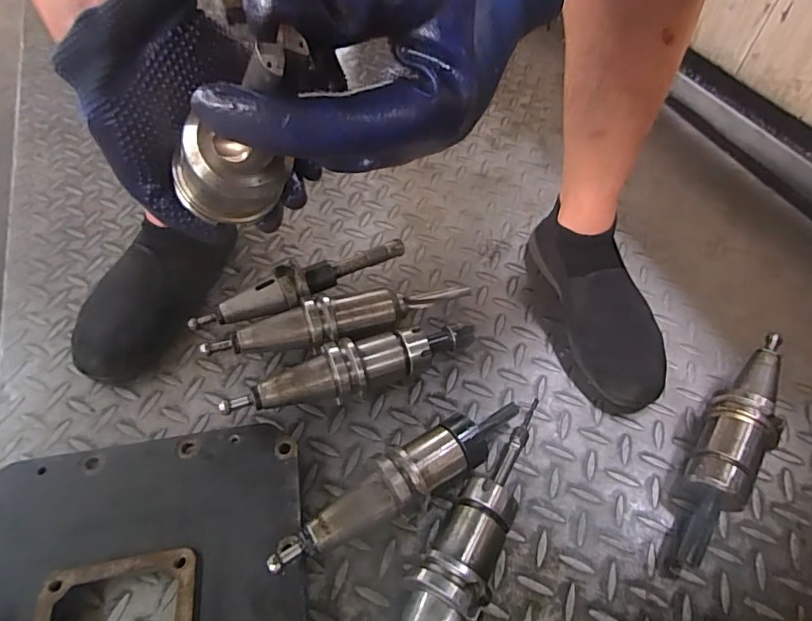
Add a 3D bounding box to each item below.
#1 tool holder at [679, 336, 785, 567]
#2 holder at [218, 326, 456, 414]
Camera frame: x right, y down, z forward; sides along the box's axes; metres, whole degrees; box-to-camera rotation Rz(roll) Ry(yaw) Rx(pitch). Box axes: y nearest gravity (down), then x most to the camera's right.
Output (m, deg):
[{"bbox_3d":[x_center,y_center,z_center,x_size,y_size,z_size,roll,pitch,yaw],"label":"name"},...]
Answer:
[{"bbox_3d":[0.306,0.118,0.459,0.051,0.056,0.256,34,60,20],"label":"tool holder"},{"bbox_3d":[-0.049,0.061,0.481,0.246,0.060,0.057,-16,58,-14],"label":"holder"}]

